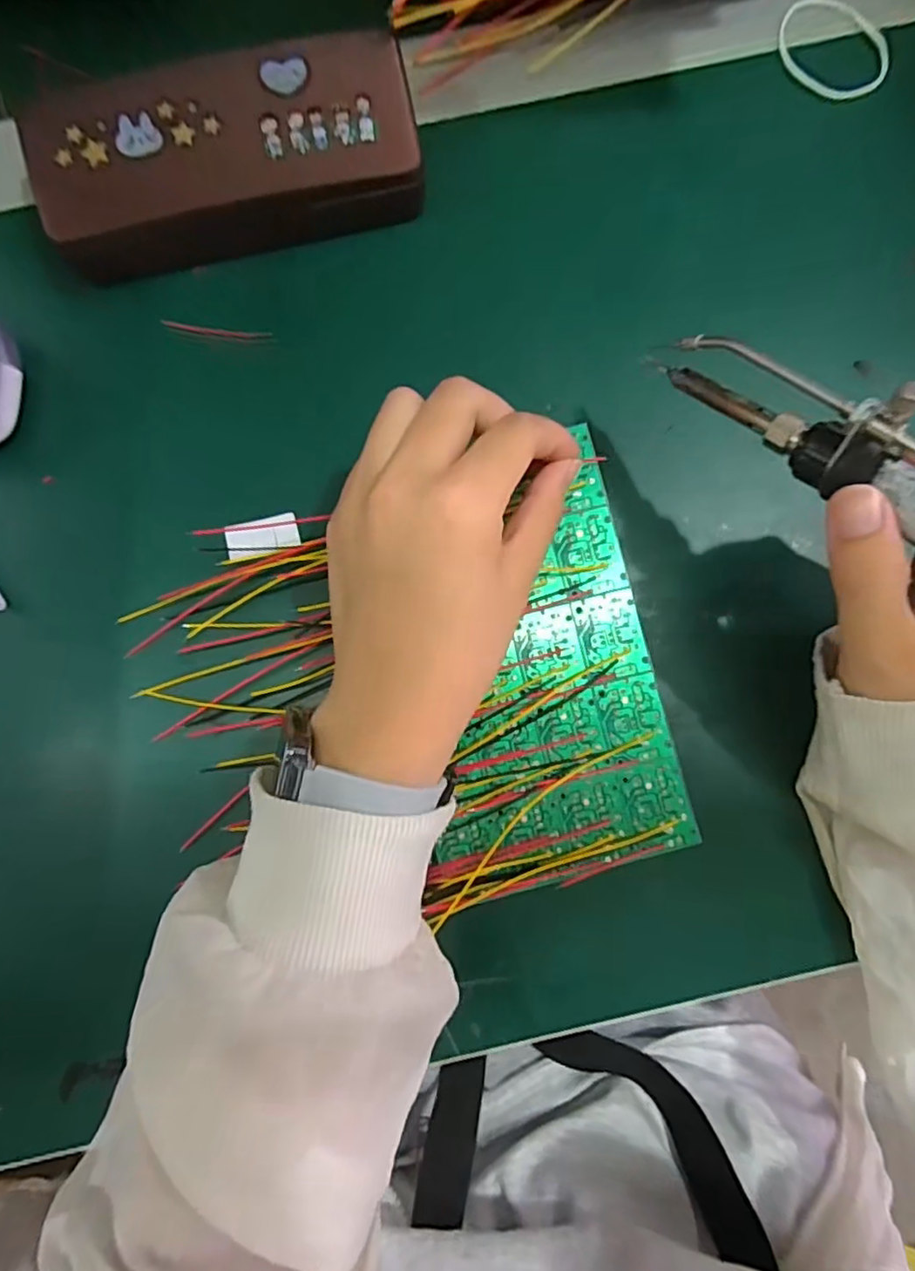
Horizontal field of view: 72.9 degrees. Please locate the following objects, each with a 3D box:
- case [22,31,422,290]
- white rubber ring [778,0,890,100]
[{"bbox_3d":[-0.093,-0.194,0.258,0.153,0.040,0.061,-13,85,-2],"label":"case"},{"bbox_3d":[0.170,-0.265,0.280,0.039,0.005,0.052,-40,86,-4],"label":"white rubber ring"}]

